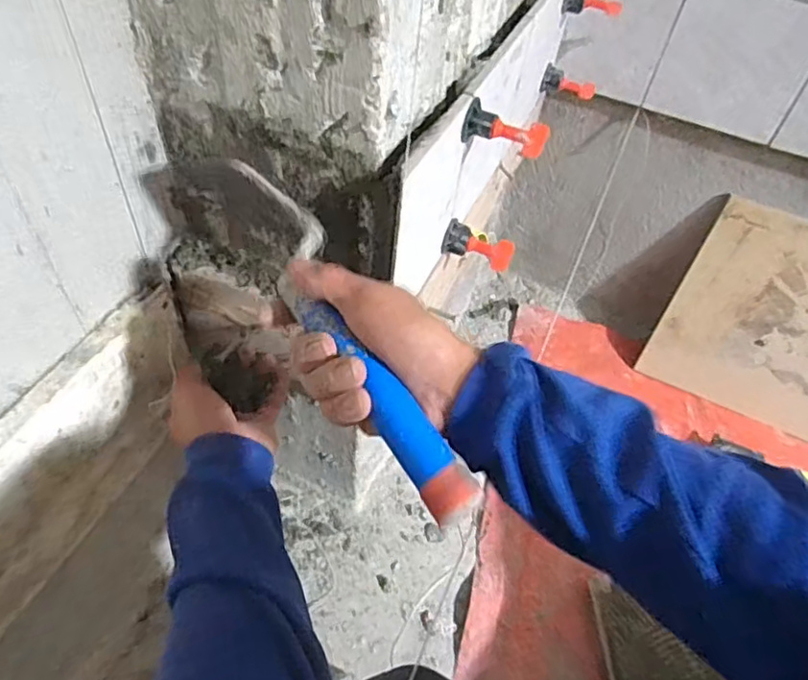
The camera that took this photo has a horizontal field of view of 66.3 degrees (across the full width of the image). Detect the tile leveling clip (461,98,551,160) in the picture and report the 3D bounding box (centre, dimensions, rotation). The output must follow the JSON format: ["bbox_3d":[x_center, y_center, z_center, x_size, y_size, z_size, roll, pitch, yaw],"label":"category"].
[{"bbox_3d":[0.074,-0.152,0.449,0.061,0.028,0.026,15,51,6],"label":"tile leveling clip"}]

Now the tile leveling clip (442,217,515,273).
[{"bbox_3d":[0.064,-0.079,0.532,0.059,0.029,0.024,15,51,6],"label":"tile leveling clip"}]

